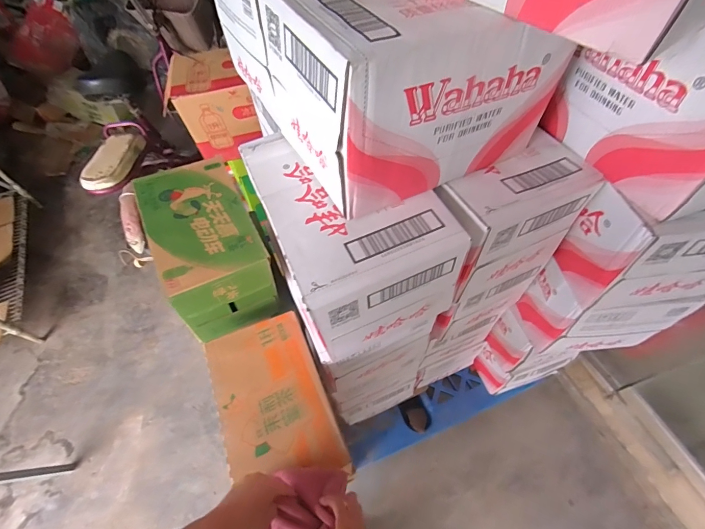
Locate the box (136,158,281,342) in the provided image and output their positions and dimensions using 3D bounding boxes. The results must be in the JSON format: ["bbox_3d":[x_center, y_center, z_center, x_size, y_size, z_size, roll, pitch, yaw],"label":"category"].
[{"bbox_3d":[-0.307,-0.037,0.769,0.186,0.215,0.308,-23,60,-17],"label":"box"}]

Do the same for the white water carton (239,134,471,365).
[{"bbox_3d":[-0.015,-0.060,0.682,0.276,0.260,0.383,-21,59,-16],"label":"white water carton"}]

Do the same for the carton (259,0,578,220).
[{"bbox_3d":[0.088,-0.287,0.559,0.362,0.246,0.271,-25,60,-18],"label":"carton"}]

